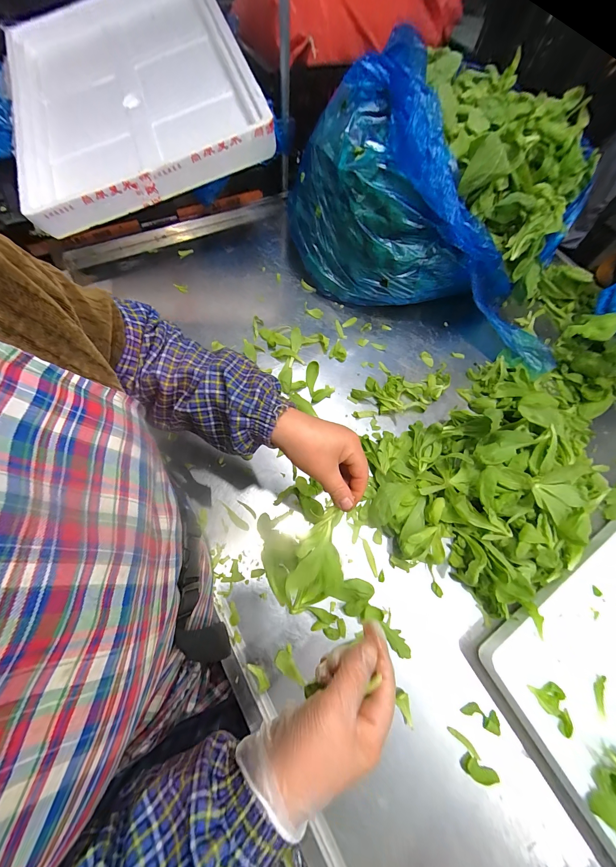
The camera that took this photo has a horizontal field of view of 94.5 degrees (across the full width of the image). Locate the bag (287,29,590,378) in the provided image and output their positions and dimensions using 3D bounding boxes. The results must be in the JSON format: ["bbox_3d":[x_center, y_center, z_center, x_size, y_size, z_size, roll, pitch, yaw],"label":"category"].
[{"bbox_3d":[0.254,-0.453,0.559,0.553,0.294,0.393,24,67,5],"label":"bag"}]

